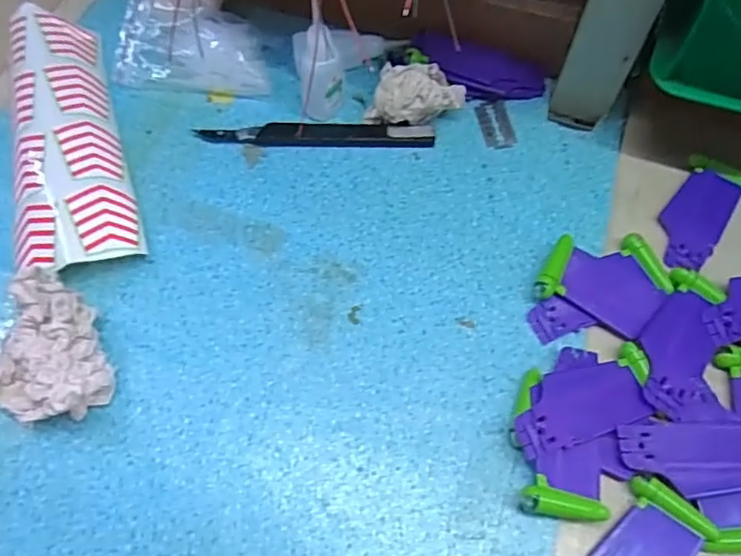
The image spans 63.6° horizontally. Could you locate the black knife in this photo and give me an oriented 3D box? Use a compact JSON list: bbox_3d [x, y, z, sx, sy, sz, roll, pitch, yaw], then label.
[{"bbox_3d":[-0.038,-0.101,0.415,0.162,0.015,0.019,0,64,-1],"label":"black knife"}]

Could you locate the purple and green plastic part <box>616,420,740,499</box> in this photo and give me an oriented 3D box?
[{"bbox_3d":[0.175,0.093,0.306,0.086,0.009,0.040,-4,64,-3],"label":"purple and green plastic part"}]

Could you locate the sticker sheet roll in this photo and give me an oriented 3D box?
[{"bbox_3d":[-0.208,-0.096,0.402,0.071,0.033,0.209,-18,65,-10],"label":"sticker sheet roll"}]

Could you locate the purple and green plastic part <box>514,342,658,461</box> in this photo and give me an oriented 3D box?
[{"bbox_3d":[0.115,0.065,0.319,0.085,0.009,0.038,-18,65,-10],"label":"purple and green plastic part"}]

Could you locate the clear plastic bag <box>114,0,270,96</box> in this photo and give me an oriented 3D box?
[{"bbox_3d":[-0.127,-0.183,0.444,0.109,0.036,0.087,5,64,2],"label":"clear plastic bag"}]

